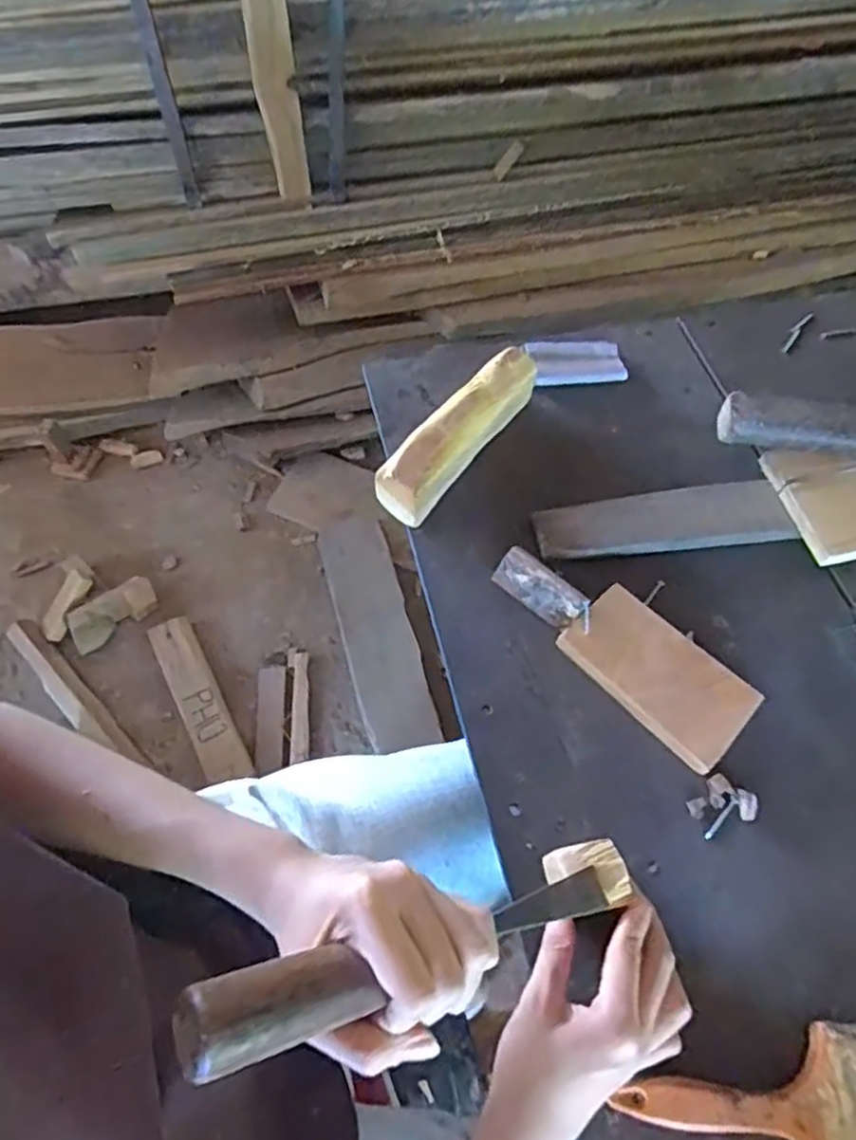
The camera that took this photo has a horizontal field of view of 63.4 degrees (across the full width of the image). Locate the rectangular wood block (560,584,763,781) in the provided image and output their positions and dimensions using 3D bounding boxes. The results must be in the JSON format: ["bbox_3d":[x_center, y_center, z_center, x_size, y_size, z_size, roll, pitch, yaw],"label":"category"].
[{"bbox_3d":[0.164,0.073,0.495,0.130,0.011,0.071,41,67,18],"label":"rectangular wood block"}]

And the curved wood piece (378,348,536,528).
[{"bbox_3d":[0.027,-0.114,0.569,0.040,0.051,0.174,36,65,16],"label":"curved wood piece"}]

